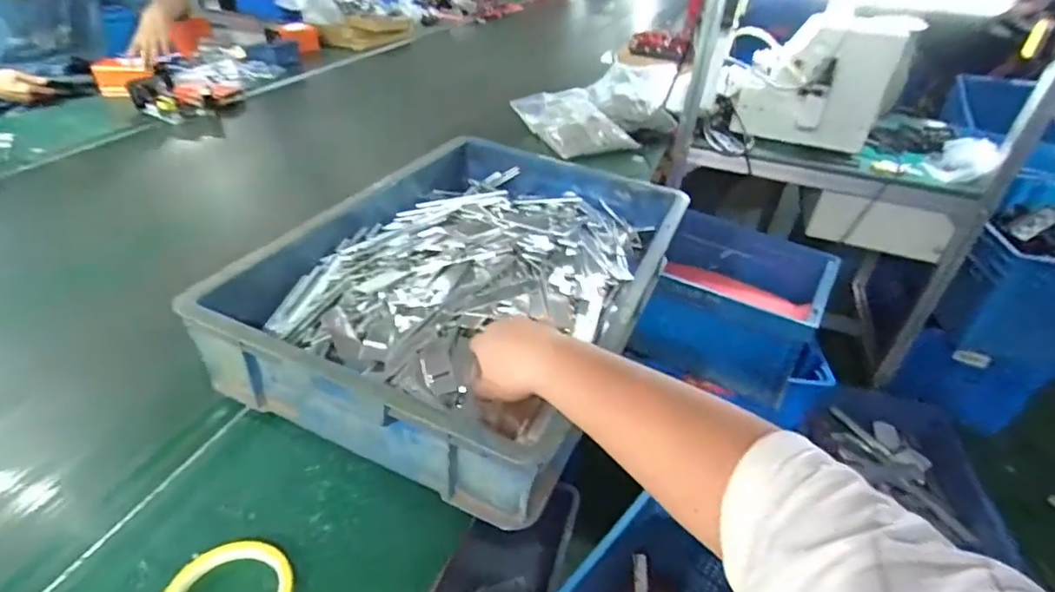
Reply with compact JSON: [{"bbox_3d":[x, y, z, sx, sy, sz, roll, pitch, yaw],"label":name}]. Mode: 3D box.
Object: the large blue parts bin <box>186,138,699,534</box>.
[{"bbox_3d":[-0.054,-0.033,0.751,0.411,0.117,0.590,18,38,18],"label":"large blue parts bin"}]

